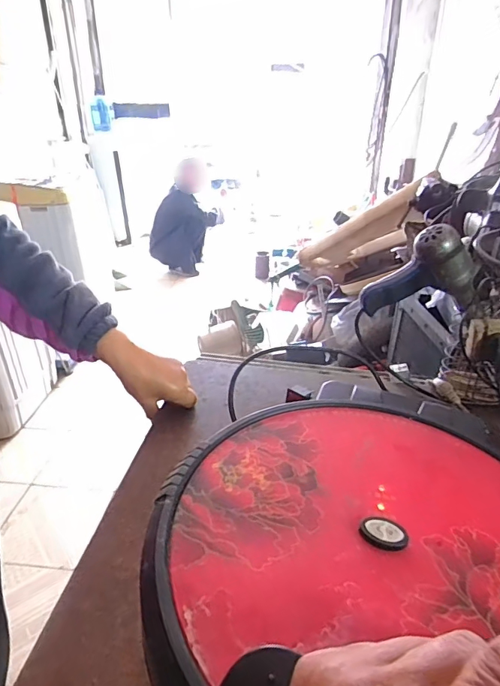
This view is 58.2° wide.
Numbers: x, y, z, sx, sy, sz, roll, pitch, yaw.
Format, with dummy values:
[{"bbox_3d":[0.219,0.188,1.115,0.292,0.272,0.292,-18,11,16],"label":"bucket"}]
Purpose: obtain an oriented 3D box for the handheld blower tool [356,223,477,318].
[{"bbox_3d":[0.241,-0.101,0.623,0.158,0.116,0.056,-4,29,-5],"label":"handheld blower tool"}]

